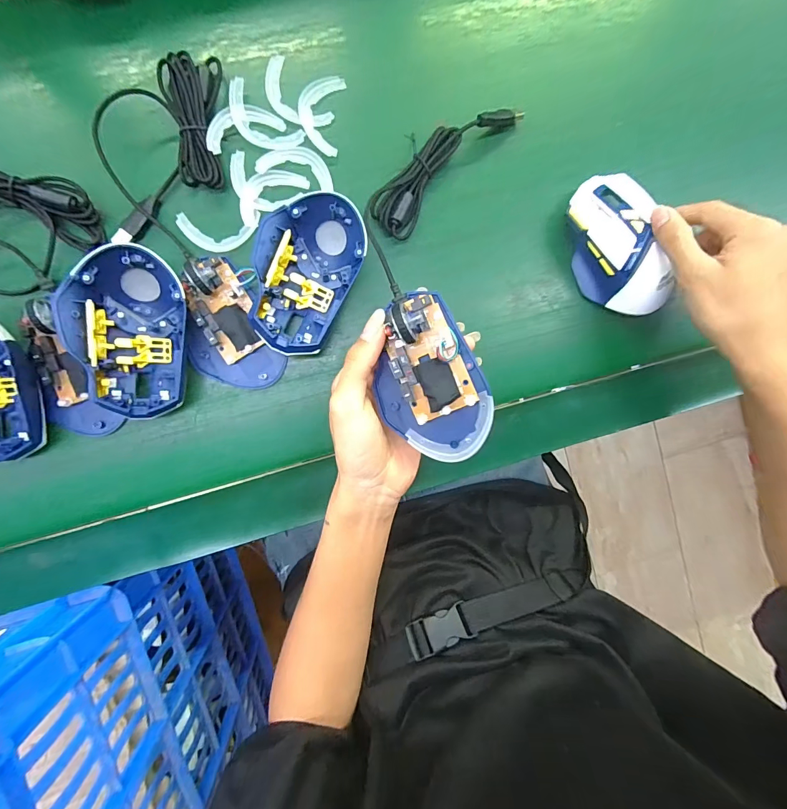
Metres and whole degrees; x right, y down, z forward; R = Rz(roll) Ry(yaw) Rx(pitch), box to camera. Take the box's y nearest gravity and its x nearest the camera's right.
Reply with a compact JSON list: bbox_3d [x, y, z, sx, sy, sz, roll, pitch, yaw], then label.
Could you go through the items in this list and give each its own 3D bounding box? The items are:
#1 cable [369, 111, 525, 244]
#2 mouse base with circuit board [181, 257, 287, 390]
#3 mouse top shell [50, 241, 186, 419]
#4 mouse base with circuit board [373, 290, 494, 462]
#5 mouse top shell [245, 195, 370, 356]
[{"bbox_3d":[0.041,-0.202,0.316,0.040,0.020,0.147,43,88,-7],"label":"cable"},{"bbox_3d":[-0.134,-0.064,0.297,0.067,0.030,0.109,-19,96,-6],"label":"mouse base with circuit board"},{"bbox_3d":[-0.193,-0.052,0.281,0.067,0.049,0.117,4,93,-7],"label":"mouse top shell"},{"bbox_3d":[0.018,-0.012,0.252,0.073,0.031,0.110,-24,93,24],"label":"mouse base with circuit board"},{"bbox_3d":[-0.070,-0.102,0.299,0.071,0.037,0.119,26,90,-8],"label":"mouse top shell"}]

